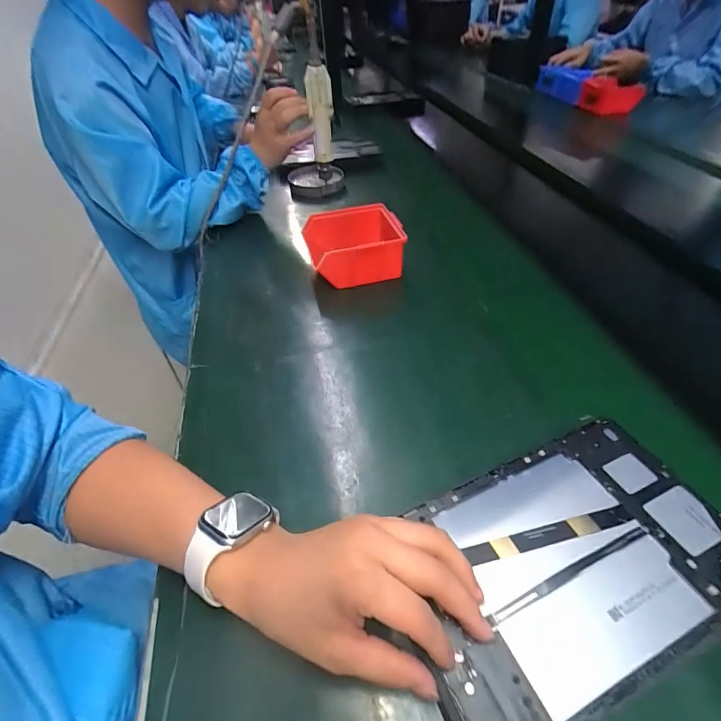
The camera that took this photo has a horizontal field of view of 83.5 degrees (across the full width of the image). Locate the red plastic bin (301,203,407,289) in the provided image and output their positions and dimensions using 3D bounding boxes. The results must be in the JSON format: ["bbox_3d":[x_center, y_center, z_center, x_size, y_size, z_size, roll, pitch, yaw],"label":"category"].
[{"bbox_3d":[-0.011,-0.166,0.606,0.127,0.084,0.118,-11,45,-5],"label":"red plastic bin"}]

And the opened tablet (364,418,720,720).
[{"bbox_3d":[0.145,0.139,0.287,0.241,0.009,0.151,-19,46,-14],"label":"opened tablet"}]

